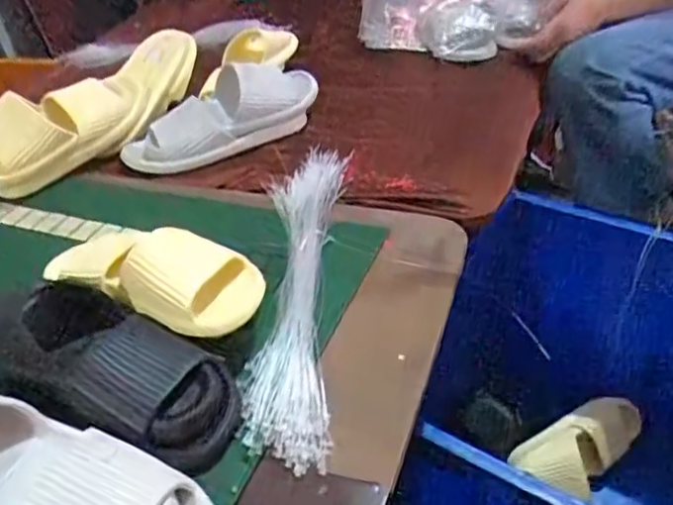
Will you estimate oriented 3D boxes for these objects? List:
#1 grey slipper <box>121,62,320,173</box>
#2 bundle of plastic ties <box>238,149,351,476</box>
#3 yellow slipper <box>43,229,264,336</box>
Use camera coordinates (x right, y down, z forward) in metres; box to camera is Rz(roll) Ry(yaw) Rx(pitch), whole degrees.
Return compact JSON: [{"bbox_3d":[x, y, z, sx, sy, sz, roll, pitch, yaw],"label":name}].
[{"bbox_3d":[-0.161,-0.188,0.885,0.289,0.080,0.114,-25,39,-2],"label":"grey slipper"},{"bbox_3d":[-0.038,0.018,0.676,0.088,0.045,0.476,-1,37,5],"label":"bundle of plastic ties"},{"bbox_3d":[-0.194,0.017,0.637,0.267,0.066,0.101,16,42,26],"label":"yellow slipper"}]

